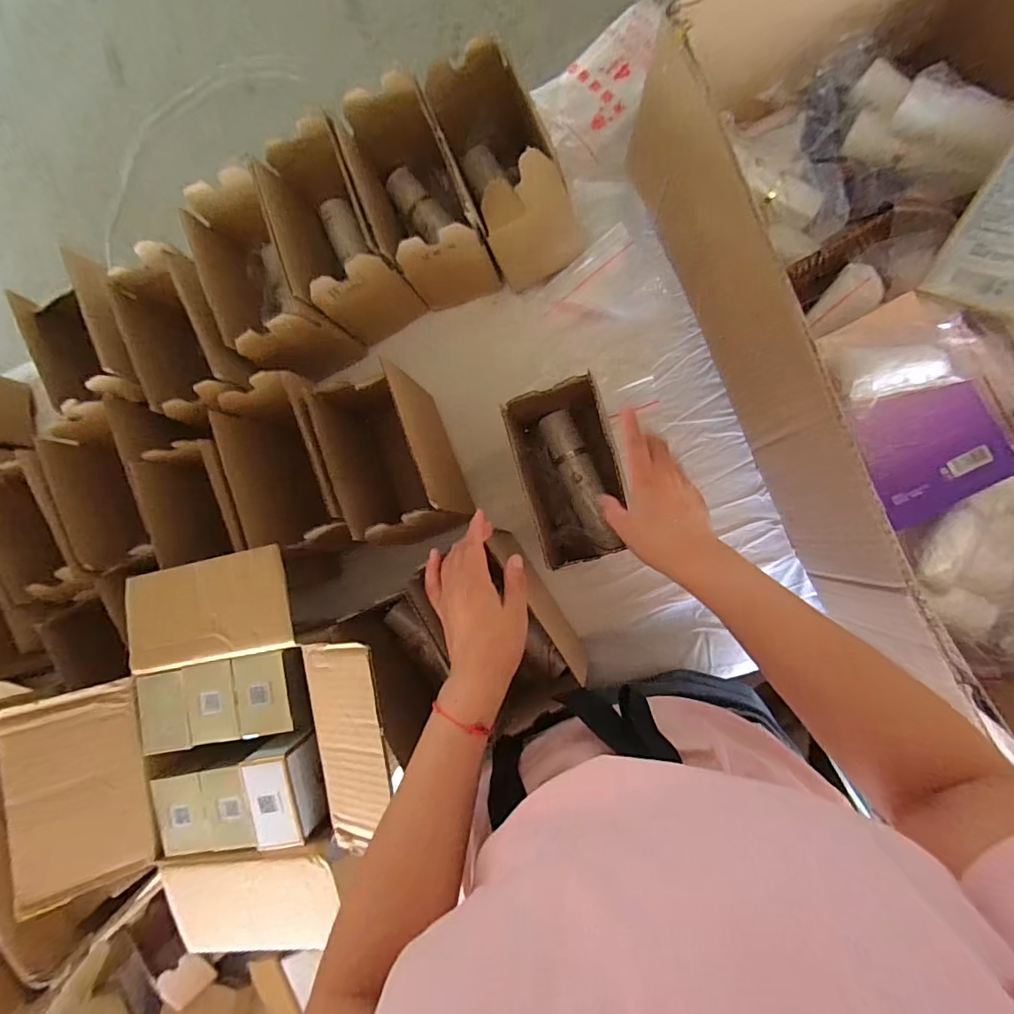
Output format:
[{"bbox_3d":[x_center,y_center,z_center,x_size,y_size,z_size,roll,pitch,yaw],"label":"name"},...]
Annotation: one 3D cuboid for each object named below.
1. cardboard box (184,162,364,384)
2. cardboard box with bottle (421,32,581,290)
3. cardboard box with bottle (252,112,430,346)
[{"bbox_3d":[-0.289,-0.270,0.643,0.107,0.154,0.207,-26,83,7],"label":"cardboard box"},{"bbox_3d":[-0.002,-0.389,0.589,0.117,0.157,0.203,-22,84,7],"label":"cardboard box with bottle"},{"bbox_3d":[-0.202,-0.319,0.627,0.108,0.156,0.211,-25,84,7],"label":"cardboard box with bottle"}]

